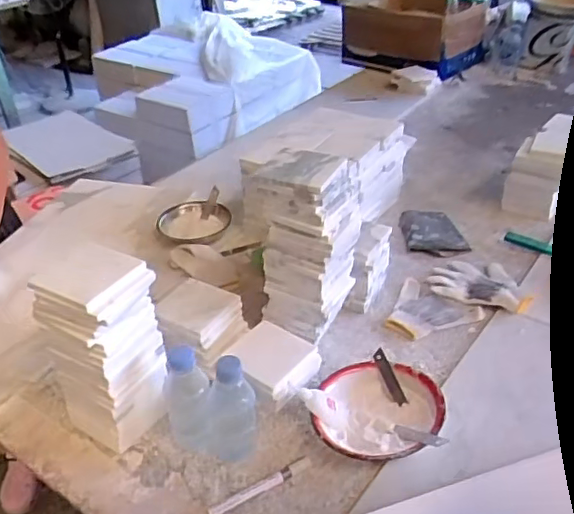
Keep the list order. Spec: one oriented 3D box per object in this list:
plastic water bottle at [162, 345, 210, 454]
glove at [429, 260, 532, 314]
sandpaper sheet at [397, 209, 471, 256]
[{"bbox_3d":[-0.136,0.181,0.796,0.053,0.151,0.073,-19,39,-19],"label":"plastic water bottle"},{"bbox_3d":[0.346,0.044,1.073,0.167,0.020,0.132,11,39,19],"label":"glove"},{"bbox_3d":[0.289,-0.055,1.216,0.115,0.009,0.155,-9,36,-6],"label":"sandpaper sheet"}]

